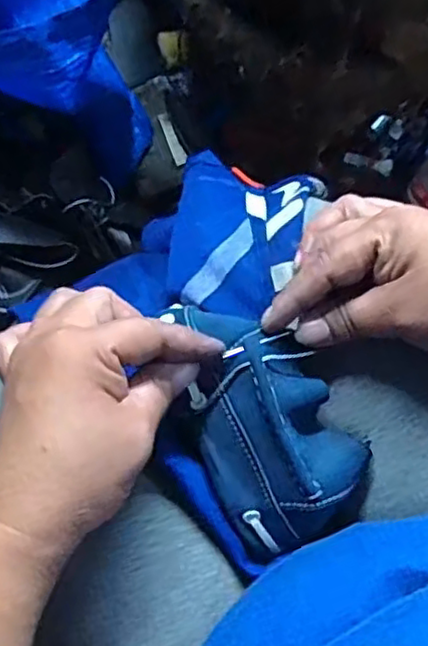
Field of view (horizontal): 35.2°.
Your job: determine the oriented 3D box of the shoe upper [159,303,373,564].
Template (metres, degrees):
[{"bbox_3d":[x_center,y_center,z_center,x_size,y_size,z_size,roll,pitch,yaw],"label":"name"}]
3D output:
[{"bbox_3d":[0.028,0.047,0.343,0.074,0.044,0.129,-20,75,-5],"label":"shoe upper"}]

